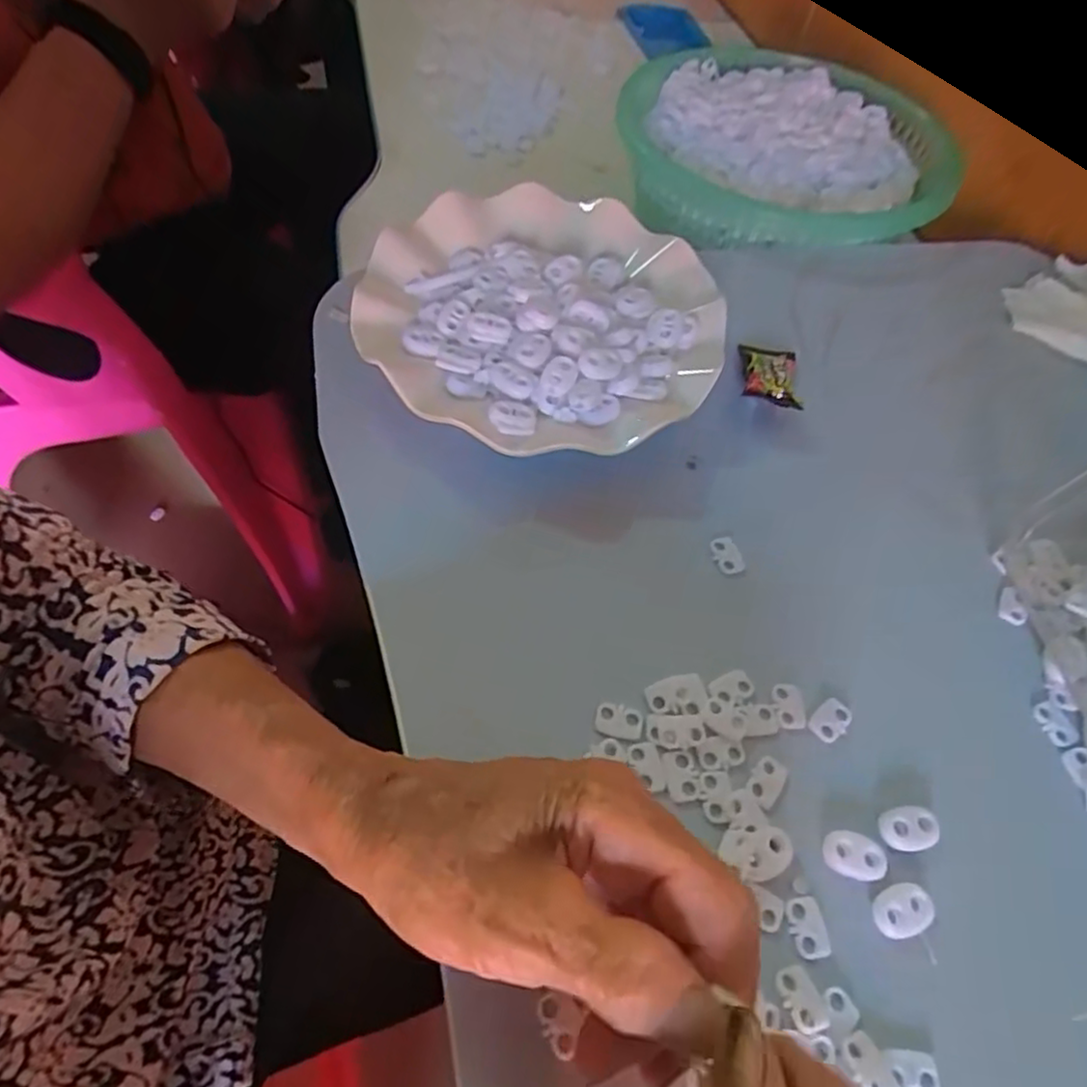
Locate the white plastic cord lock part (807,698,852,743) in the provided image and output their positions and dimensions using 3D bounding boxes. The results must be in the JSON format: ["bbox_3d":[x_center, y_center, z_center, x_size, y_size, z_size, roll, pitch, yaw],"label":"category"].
[{"bbox_3d":[0.115,0.070,0.268,0.019,0.004,0.013,-38,63,-19],"label":"white plastic cord lock part"}]

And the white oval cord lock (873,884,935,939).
[{"bbox_3d":[0.125,0.127,0.233,0.021,0.005,0.015,-15,58,-6],"label":"white oval cord lock"}]

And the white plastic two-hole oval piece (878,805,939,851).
[{"bbox_3d":[0.135,0.104,0.246,0.022,0.004,0.015,-9,58,-2],"label":"white plastic two-hole oval piece"}]

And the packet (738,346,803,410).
[{"bbox_3d":[0.119,-0.088,0.351,0.028,0.008,0.049,12,49,1],"label":"packet"}]

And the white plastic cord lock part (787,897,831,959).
[{"bbox_3d":[0.091,0.132,0.230,0.012,0.004,0.018,-9,58,-2],"label":"white plastic cord lock part"}]

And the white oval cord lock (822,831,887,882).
[{"bbox_3d":[0.112,0.112,0.240,0.022,0.004,0.014,18,61,15],"label":"white oval cord lock"}]

